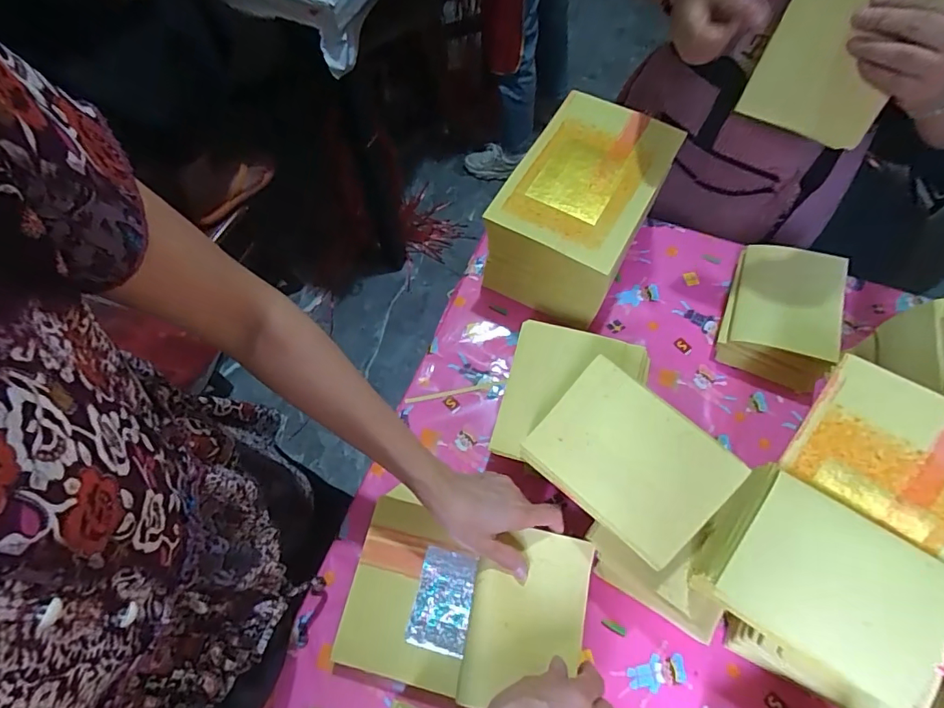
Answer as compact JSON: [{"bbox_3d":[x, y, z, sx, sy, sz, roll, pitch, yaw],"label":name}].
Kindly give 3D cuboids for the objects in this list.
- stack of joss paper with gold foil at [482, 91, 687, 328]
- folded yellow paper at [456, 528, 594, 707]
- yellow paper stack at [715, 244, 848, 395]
[{"bbox_3d":[0.131,-0.180,0.648,0.157,0.164,0.219,26,66,10],"label":"stack of joss paper with gold foil"},{"bbox_3d":[0.054,0.252,0.481,0.110,0.012,0.152,11,64,2],"label":"folded yellow paper"},{"bbox_3d":[0.389,-0.056,0.629,0.114,0.087,0.162,19,65,7],"label":"yellow paper stack"}]

